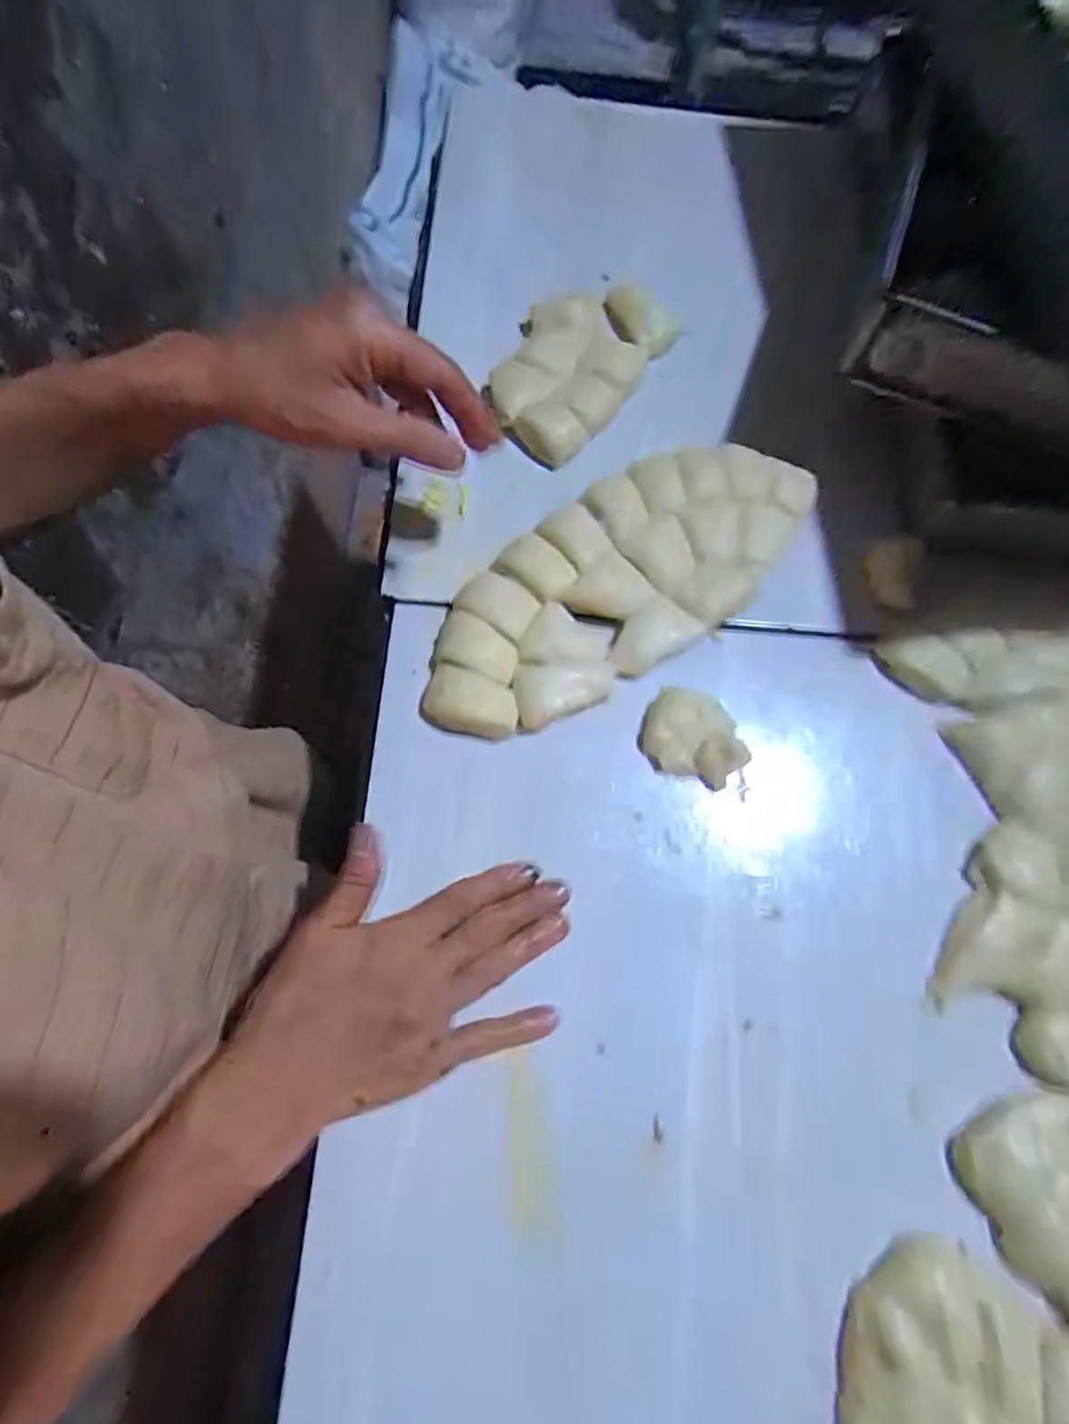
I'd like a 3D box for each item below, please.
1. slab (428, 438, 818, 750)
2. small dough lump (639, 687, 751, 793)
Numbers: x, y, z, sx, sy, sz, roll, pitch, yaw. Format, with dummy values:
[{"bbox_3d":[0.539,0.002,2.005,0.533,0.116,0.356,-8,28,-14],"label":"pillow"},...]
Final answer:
[{"bbox_3d":[0.054,-0.082,0.407,0.280,0.031,0.110,-34,74,-11],"label":"slab"},{"bbox_3d":[0.094,0.013,0.375,0.060,0.019,0.049,18,71,6],"label":"small dough lump"}]

